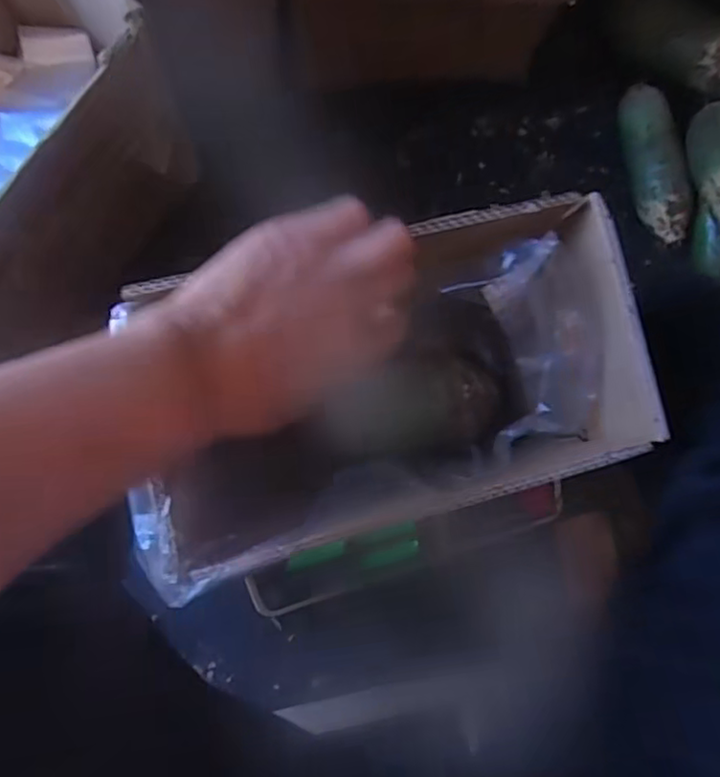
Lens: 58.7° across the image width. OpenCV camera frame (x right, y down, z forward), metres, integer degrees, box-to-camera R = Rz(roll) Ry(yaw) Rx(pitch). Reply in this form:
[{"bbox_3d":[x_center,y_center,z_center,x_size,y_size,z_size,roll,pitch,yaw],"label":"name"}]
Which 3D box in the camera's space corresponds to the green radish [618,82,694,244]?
[{"bbox_3d":[0.324,-0.251,0.700,0.045,0.049,0.173,-10,84,-7],"label":"green radish"}]

